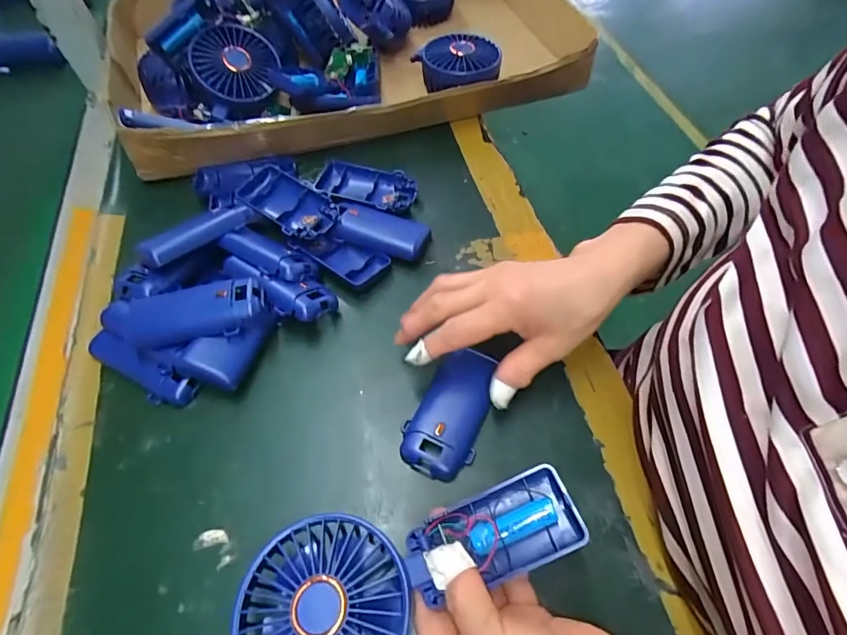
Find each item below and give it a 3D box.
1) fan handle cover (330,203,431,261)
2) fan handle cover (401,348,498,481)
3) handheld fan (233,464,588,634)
[{"bbox_3d":[-0.039,-0.076,0.401,0.084,0.018,0.042,17,59,11],"label":"fan handle cover"},{"bbox_3d":[0.020,0.064,0.313,0.045,0.019,0.090,21,62,13],"label":"fan handle cover"},{"bbox_3d":[-0.004,0.133,0.238,0.178,0.028,0.078,-15,58,-13],"label":"handheld fan"}]

